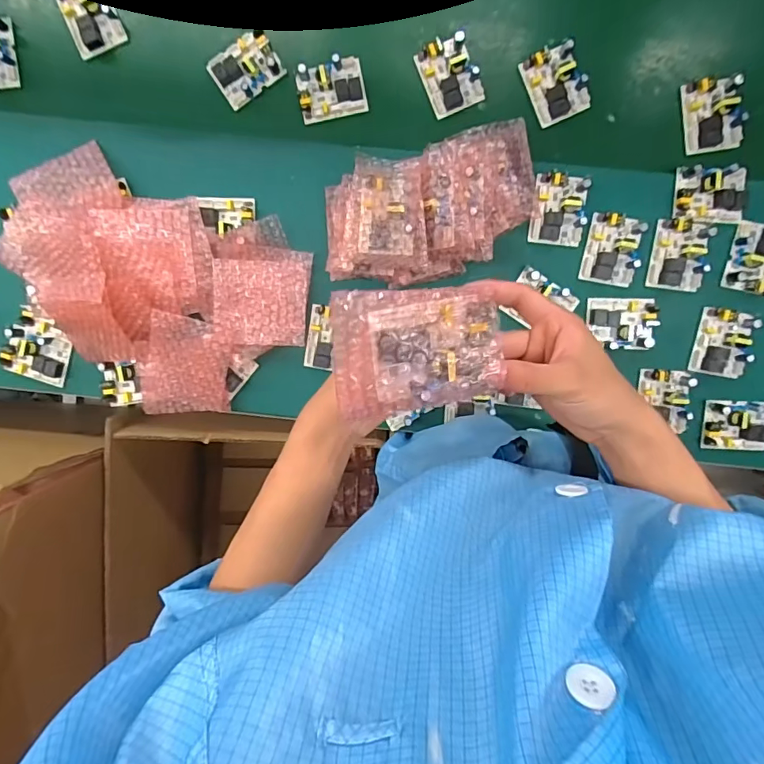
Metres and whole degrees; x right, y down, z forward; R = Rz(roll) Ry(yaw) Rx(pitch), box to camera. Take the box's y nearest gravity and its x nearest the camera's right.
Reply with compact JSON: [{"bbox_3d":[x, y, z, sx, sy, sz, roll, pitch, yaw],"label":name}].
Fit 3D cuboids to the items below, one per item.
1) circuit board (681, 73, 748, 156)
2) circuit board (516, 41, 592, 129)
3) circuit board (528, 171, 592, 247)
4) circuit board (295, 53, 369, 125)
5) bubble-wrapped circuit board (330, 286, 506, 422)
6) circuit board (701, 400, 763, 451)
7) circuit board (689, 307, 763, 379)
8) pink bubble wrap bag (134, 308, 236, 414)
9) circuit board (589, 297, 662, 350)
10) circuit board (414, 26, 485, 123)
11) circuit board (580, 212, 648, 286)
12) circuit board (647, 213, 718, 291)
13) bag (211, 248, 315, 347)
[{"bbox_3d":[0.400,-0.323,0.575,0.061,0.018,0.083,-9,94,2],"label":"circuit board"},{"bbox_3d":[0.211,-0.362,0.576,0.063,0.023,0.082,-23,93,3],"label":"circuit board"},{"bbox_3d":[0.216,-0.210,0.580,0.061,0.033,0.079,7,94,1],"label":"circuit board"},{"bbox_3d":[-0.062,-0.360,0.586,0.081,0.017,0.063,-10,94,2],"label":"circuit board"},{"bbox_3d":[0.023,-0.019,0.316,0.108,0.029,0.084,-7,103,-11],"label":"bubble-wrapped circuit board"},{"bbox_3d":[0.455,0.056,0.603,0.086,0.014,0.062,1,94,2],"label":"circuit board"},{"bbox_3d":[0.425,-0.048,0.589,0.063,0.016,0.081,11,94,1],"label":"circuit board"},{"bbox_3d":[-0.251,-0.019,0.605,0.115,0.017,0.132,10,112,2],"label":"pink bubble wrap bag"},{"bbox_3d":[0.297,-0.073,0.591,0.080,0.014,0.064,1,94,2],"label":"circuit board"},{"bbox_3d":[0.083,-0.374,0.579,0.063,0.023,0.080,-22,93,3],"label":"circuit board"},{"bbox_3d":[0.284,-0.161,0.585,0.063,0.022,0.077,10,94,1],"label":"circuit board"},{"bbox_3d":[0.363,-0.156,0.579,0.064,0.019,0.084,10,94,1],"label":"circuit board"},{"bbox_3d":[-0.149,-0.105,0.592,0.113,0.020,0.116,3,94,1],"label":"bag"}]

